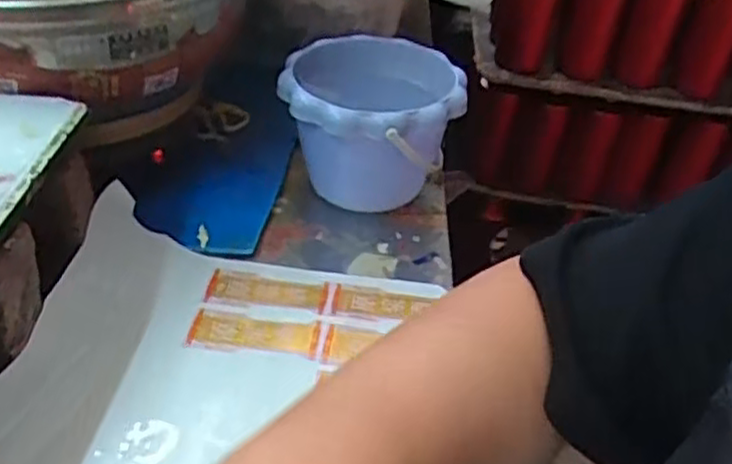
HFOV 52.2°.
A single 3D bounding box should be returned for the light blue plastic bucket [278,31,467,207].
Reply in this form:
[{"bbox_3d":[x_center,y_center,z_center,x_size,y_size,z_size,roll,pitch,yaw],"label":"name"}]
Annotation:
[{"bbox_3d":[0.003,-0.082,0.640,0.140,0.134,0.140,5,36,-4],"label":"light blue plastic bucket"}]

